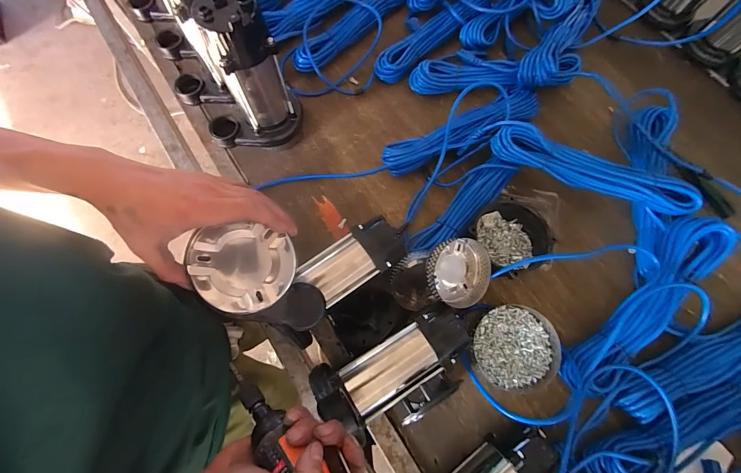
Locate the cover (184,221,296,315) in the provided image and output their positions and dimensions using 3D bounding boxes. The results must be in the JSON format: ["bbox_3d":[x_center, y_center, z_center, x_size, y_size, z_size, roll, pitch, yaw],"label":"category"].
[{"bbox_3d":[-0.133,0.033,0.339,0.098,0.020,0.088,2,86,-25],"label":"cover"}]

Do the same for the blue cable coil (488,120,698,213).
[{"bbox_3d":[0.377,-0.116,0.548,0.345,0.037,0.062,20,73,5],"label":"blue cable coil"}]

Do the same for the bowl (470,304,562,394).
[{"bbox_3d":[0.234,0.183,0.533,0.134,0.032,0.131,0,73,-1],"label":"bowl"}]

